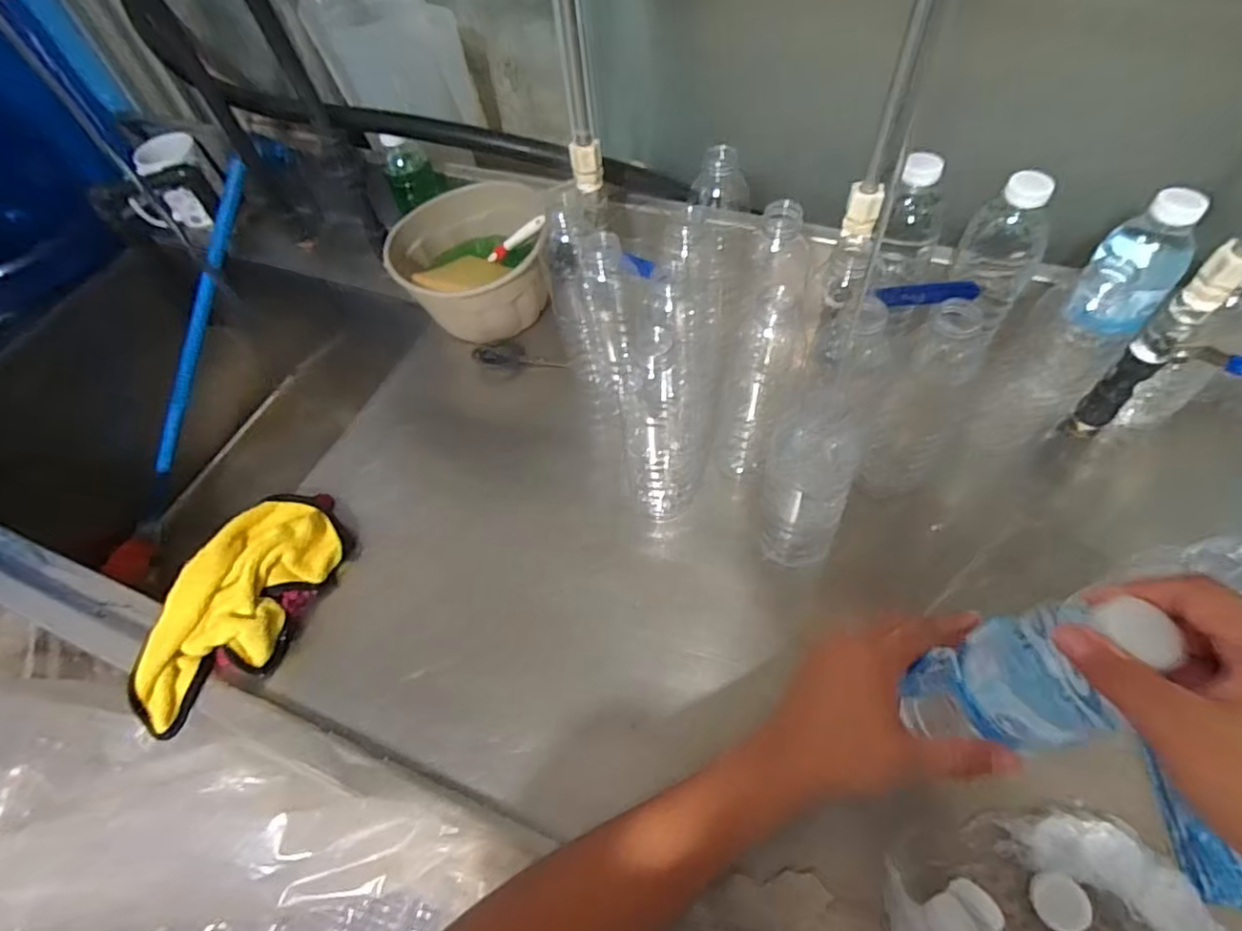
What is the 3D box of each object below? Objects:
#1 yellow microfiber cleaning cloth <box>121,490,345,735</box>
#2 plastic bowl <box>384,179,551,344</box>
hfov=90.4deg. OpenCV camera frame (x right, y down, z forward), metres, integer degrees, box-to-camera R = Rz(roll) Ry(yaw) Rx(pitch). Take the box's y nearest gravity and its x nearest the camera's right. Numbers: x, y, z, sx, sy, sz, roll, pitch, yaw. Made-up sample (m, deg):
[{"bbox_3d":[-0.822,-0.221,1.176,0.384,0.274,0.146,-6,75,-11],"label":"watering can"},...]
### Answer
[{"bbox_3d":[-0.335,0.119,0.542,0.097,0.054,0.222,15,59,15],"label":"yellow microfiber cleaning cloth"},{"bbox_3d":[-0.168,-0.225,0.692,0.156,0.090,0.164,-2,56,4],"label":"plastic bowl"}]

